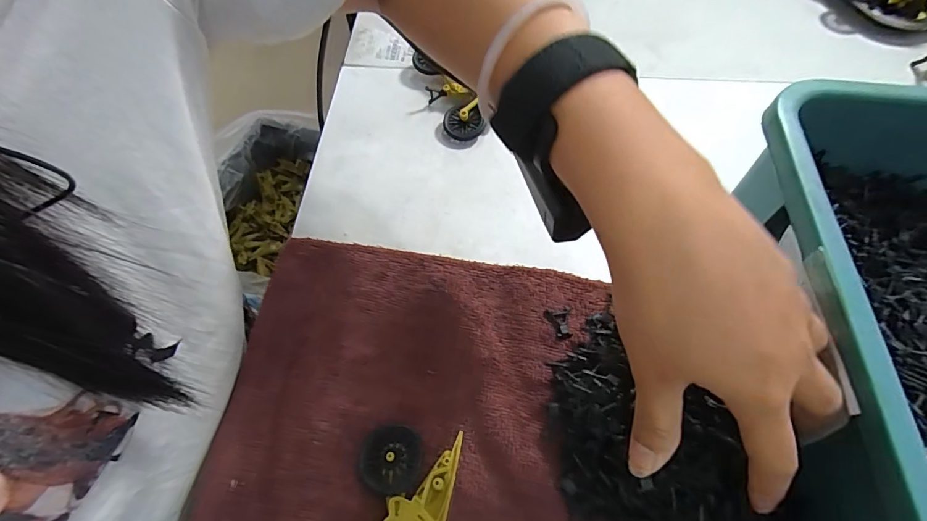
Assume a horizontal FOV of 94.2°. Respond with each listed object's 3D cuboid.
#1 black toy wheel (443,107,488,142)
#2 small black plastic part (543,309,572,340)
[{"bbox_3d":[0.001,-0.121,0.386,0.037,0.008,0.029,7,80,9],"label":"black toy wheel"},{"bbox_3d":[0.066,0.043,0.293,0.019,0.008,0.020,-10,62,-4],"label":"small black plastic part"}]

